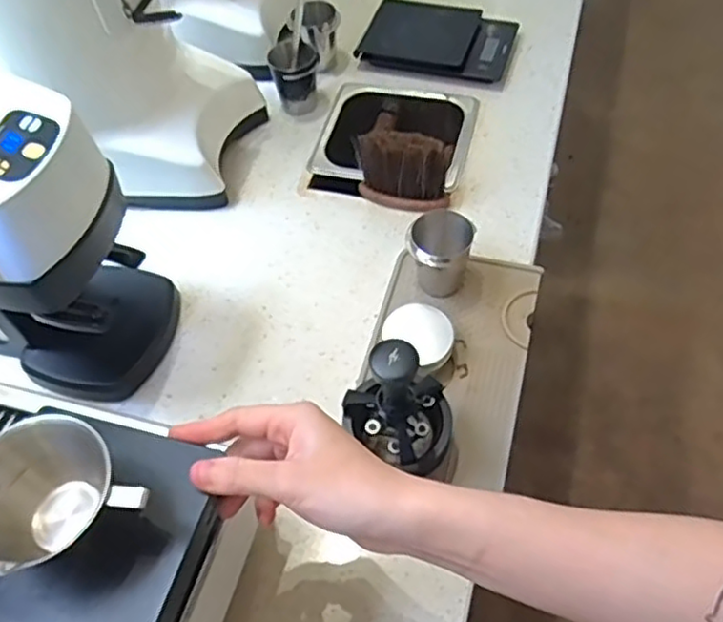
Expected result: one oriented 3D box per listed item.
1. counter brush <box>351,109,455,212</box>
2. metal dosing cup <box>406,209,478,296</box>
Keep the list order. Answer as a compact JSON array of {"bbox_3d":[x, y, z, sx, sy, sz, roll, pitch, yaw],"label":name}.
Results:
[{"bbox_3d":[0.044,-0.150,0.697,0.096,0.087,0.042,27,62,20],"label":"counter brush"},{"bbox_3d":[0.073,-0.051,0.628,0.057,0.079,0.049,6,57,8],"label":"metal dosing cup"}]

